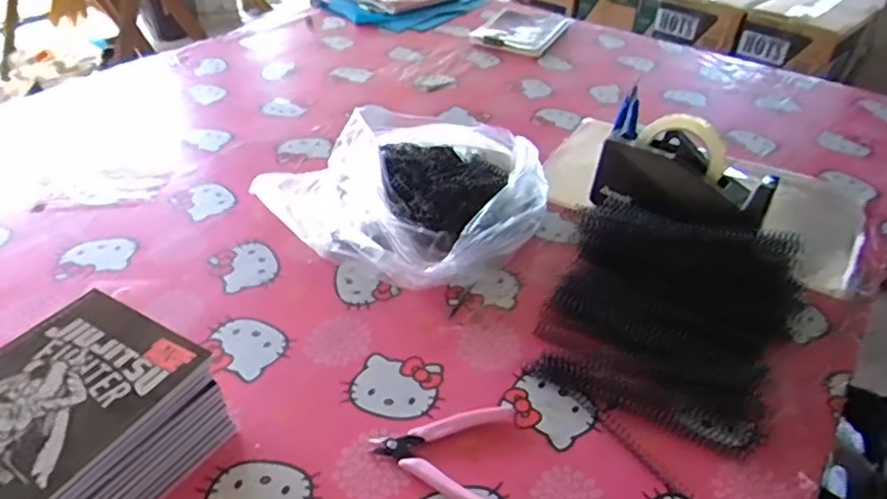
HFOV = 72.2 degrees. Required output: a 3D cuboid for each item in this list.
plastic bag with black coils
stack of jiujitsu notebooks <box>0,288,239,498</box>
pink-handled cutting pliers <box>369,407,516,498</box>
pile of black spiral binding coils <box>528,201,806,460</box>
[{"bbox_3d":[-0.025,-0.082,0.773,0.293,0.075,0.308,30,46,31],"label":"plastic bag with black coils"},{"bbox_3d":[-0.296,0.143,0.468,0.163,0.090,0.205,23,43,24],"label":"stack of jiujitsu notebooks"},{"bbox_3d":[0.011,0.161,0.521,0.117,0.012,0.098,19,41,20],"label":"pink-handled cutting pliers"},{"bbox_3d":[0.233,0.058,0.615,0.237,0.079,0.247,18,41,19],"label":"pile of black spiral binding coils"}]

